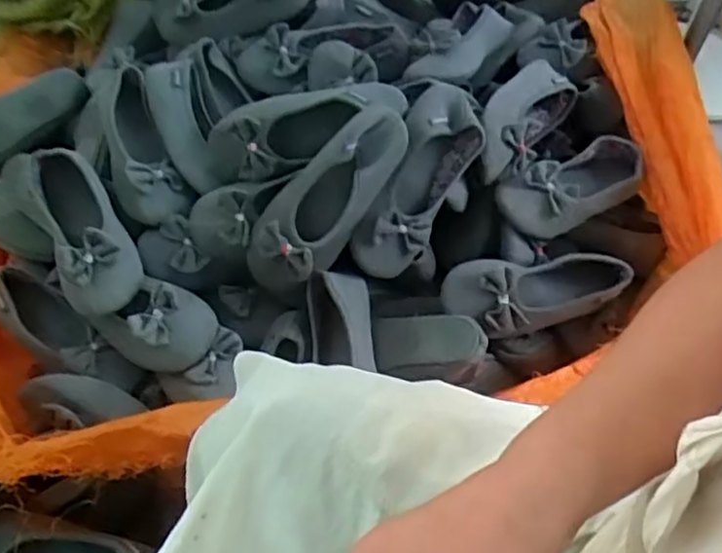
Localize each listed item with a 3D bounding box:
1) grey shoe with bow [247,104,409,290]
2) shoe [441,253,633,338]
[{"bbox_3d":[-0.039,-0.087,0.743,0.082,0.069,0.249,43,96,25],"label":"grey shoe with bow"},{"bbox_3d":[0.211,0.016,0.803,0.222,0.057,0.082,-3,52,-9],"label":"shoe"}]

